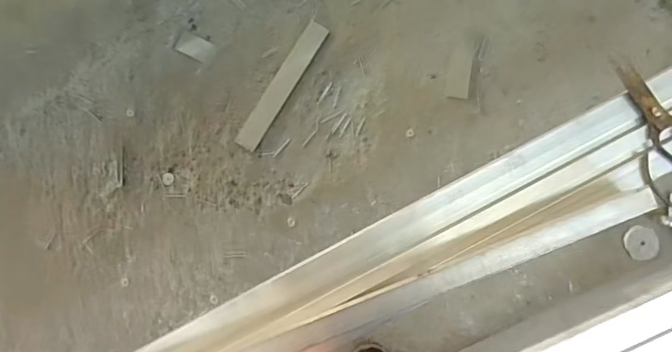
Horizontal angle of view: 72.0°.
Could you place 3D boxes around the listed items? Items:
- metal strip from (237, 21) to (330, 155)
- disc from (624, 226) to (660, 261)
[{"bbox_3d":[-0.122,-0.209,1.066,0.051,0.009,0.328,31,87,5],"label":"metal strip"},{"bbox_3d":[0.647,0.141,0.979,0.063,0.012,0.071,-12,84,1],"label":"disc"}]

